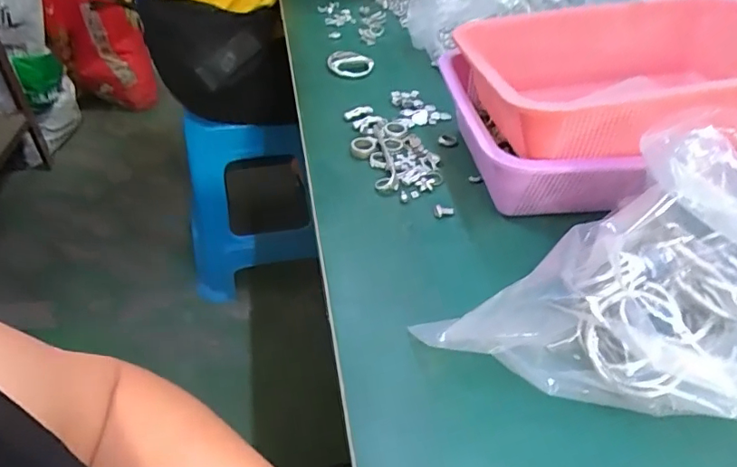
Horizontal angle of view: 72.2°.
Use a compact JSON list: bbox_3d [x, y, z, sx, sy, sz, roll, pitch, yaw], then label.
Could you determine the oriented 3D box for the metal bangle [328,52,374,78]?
[{"bbox_3d":[-0.024,-0.228,0.681,0.060,0.018,0.050,3,44,3],"label":"metal bangle"}]

